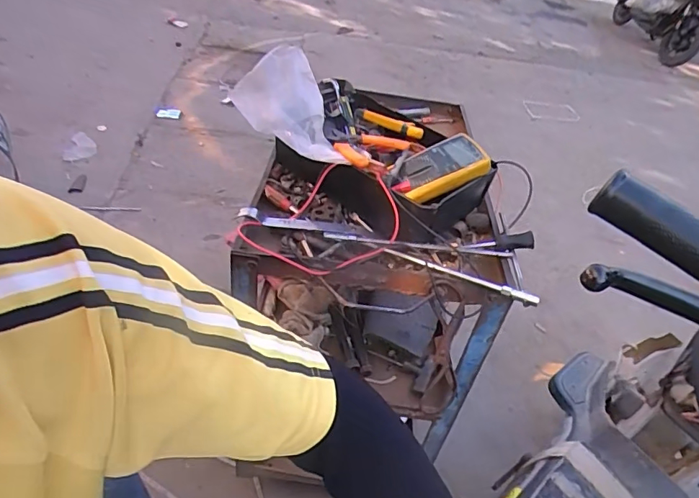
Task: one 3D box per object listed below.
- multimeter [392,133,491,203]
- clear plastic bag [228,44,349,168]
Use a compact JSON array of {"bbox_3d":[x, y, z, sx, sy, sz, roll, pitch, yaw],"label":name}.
[{"bbox_3d":[0.142,-0.124,0.777,0.161,0.049,0.095,-31,58,-9],"label":"multimeter"},{"bbox_3d":[-0.102,-0.226,0.773,0.141,0.103,0.197,-7,45,-21],"label":"clear plastic bag"}]

